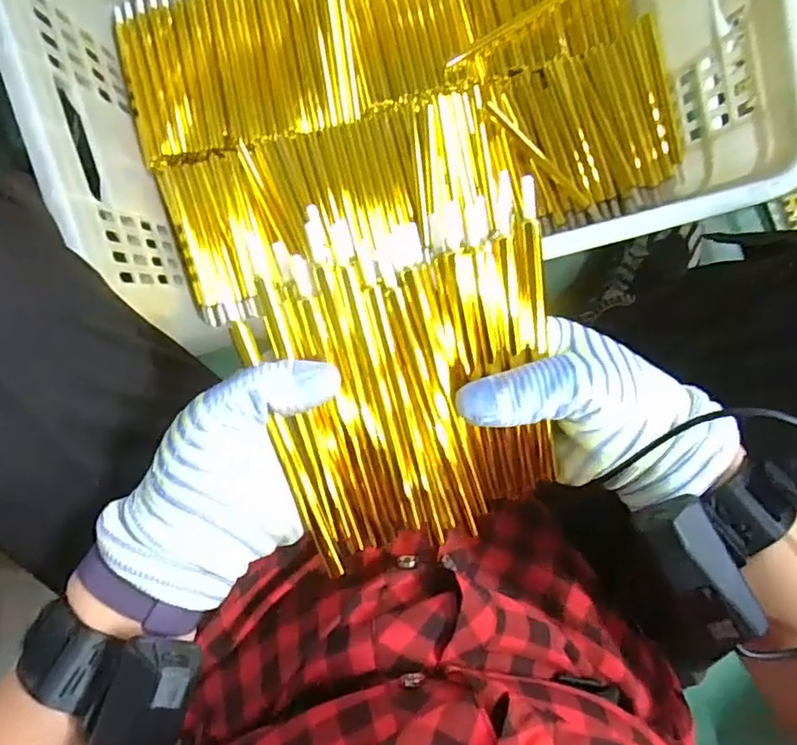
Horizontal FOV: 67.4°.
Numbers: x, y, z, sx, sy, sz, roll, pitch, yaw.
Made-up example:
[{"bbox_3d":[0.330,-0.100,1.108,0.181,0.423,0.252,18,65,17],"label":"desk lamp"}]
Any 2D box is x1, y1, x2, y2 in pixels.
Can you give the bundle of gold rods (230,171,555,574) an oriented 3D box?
[{"bbox_3d":[0.006,0.002,0.301,0.143,0.026,0.166,-17,98,0],"label":"bundle of gold rods"}]

